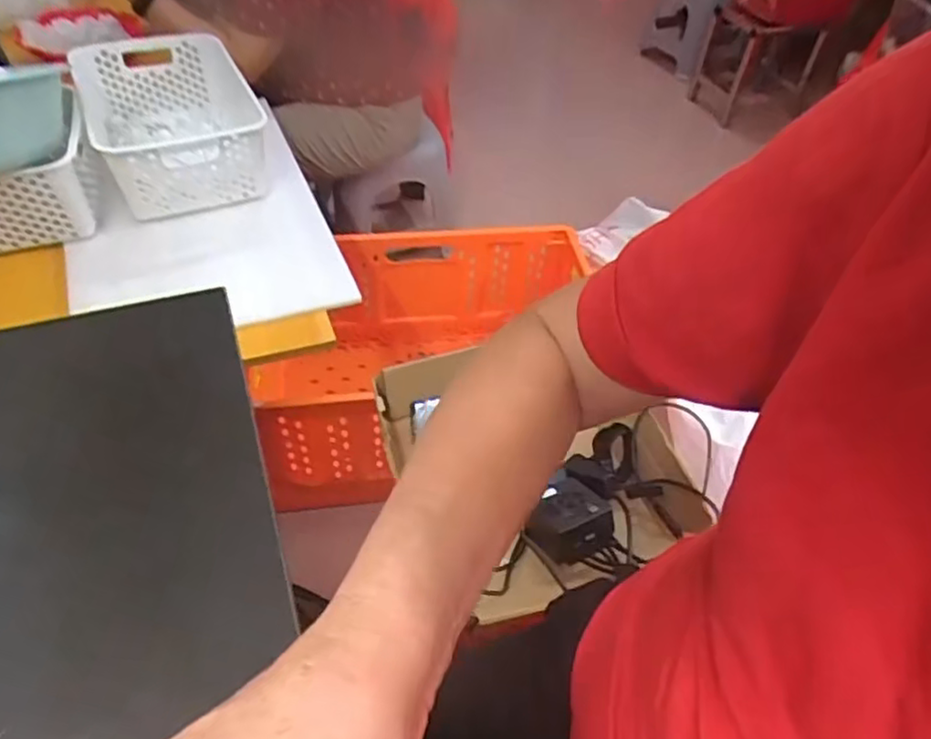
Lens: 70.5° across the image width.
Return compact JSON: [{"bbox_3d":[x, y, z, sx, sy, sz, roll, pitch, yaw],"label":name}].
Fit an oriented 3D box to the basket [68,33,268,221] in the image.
[{"bbox_3d":[-0.419,-0.359,0.952,0.217,0.119,0.312,-16,51,-18],"label":"basket"}]

